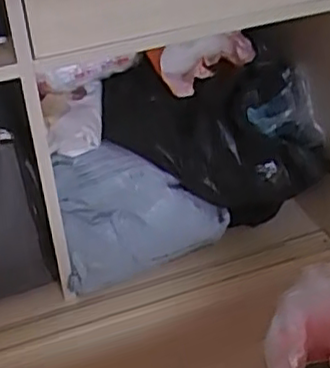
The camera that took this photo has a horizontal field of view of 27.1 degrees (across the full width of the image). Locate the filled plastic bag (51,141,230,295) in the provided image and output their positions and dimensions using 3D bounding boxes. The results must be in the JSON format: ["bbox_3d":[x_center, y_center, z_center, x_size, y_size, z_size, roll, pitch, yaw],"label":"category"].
[{"bbox_3d":[-0.044,0.047,1.163,0.266,0.207,0.113,-14,38,-12],"label":"filled plastic bag"}]

